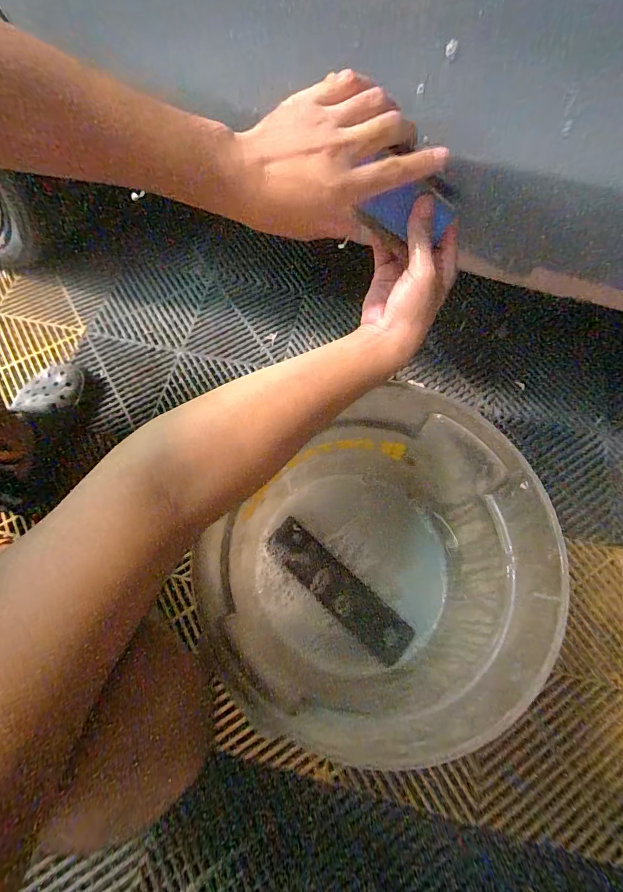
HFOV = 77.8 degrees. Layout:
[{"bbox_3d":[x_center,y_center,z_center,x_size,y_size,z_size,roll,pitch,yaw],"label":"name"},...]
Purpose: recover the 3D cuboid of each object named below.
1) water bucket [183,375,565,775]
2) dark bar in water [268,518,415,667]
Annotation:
[{"bbox_3d":[0.061,0.130,0.437,0.311,0.252,0.284,0,68,1],"label":"water bucket"},{"bbox_3d":[0.034,0.192,0.525,0.224,0.025,0.058,40,74,15],"label":"dark bar in water"}]

